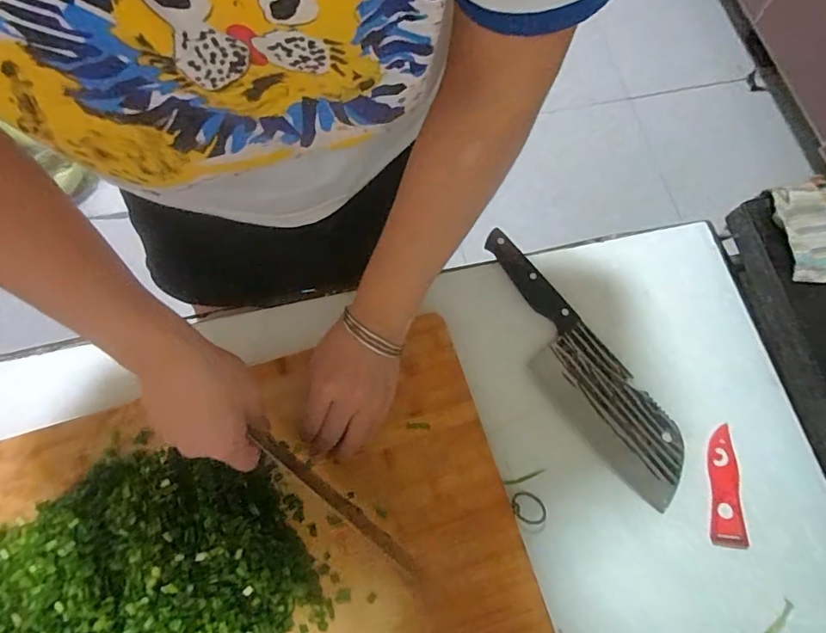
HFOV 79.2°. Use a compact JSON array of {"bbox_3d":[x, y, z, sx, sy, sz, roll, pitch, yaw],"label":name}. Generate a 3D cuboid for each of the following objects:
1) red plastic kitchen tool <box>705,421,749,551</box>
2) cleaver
[{"bbox_3d":[0.284,0.154,0.456,0.028,0.004,0.104,6,71,3],"label":"red plastic kitchen tool"},{"bbox_3d":[0.155,0.043,0.489,0.079,0.021,0.290,-33,74,-10],"label":"cleaver"}]

